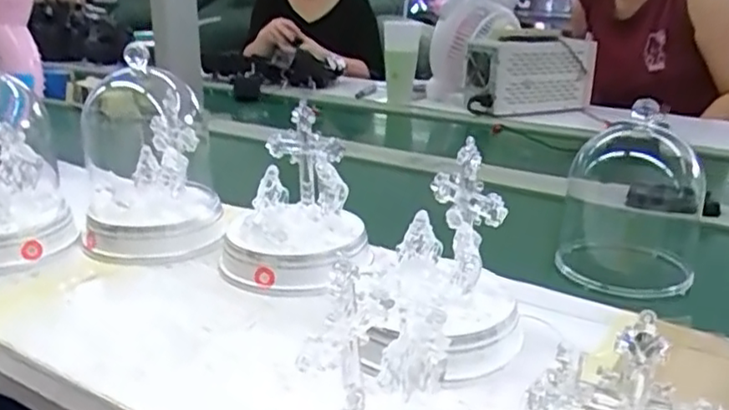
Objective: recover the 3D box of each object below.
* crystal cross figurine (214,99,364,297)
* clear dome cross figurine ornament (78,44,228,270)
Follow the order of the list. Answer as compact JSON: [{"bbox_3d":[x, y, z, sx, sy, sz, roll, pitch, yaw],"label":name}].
[{"bbox_3d":[-0.072,-0.001,0.654,0.144,0.128,0.137,0,20,-2],"label":"crystal cross figurine"},{"bbox_3d":[-0.230,-0.051,0.711,0.144,0.184,0.135,-5,20,-14],"label":"clear dome cross figurine ornament"}]

